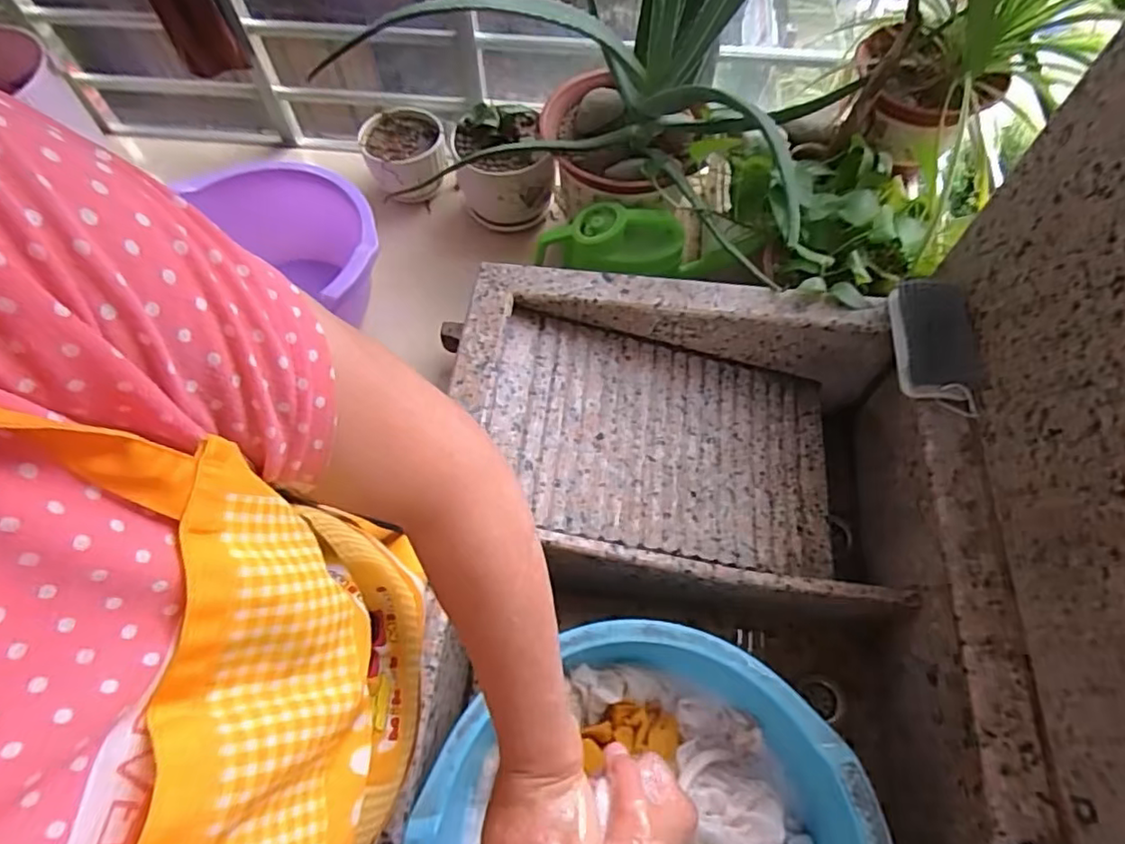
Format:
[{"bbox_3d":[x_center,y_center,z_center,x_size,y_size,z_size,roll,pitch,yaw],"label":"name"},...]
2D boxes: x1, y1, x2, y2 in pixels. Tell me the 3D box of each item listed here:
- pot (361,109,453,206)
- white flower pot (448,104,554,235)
[{"bbox_3d":[-0.272,-0.461,1.083,0.138,0.104,0.148,-23,65,-11],"label":"pot"},{"bbox_3d":[-0.098,-0.420,1.025,0.153,0.149,0.147,-12,63,-6],"label":"white flower pot"}]

